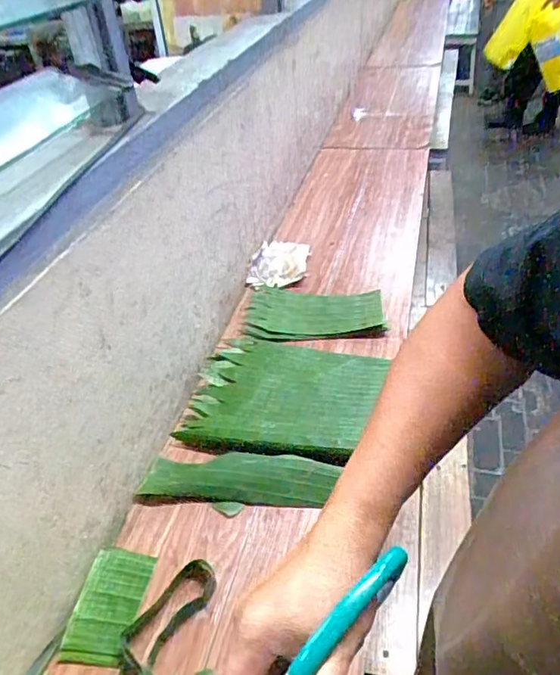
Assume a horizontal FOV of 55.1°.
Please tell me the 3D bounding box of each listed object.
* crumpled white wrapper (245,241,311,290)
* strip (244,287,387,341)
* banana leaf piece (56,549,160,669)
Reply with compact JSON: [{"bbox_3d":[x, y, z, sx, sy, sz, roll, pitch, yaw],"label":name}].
[{"bbox_3d":[0.003,-0.154,1.082,0.109,0.020,0.175,5,40,14],"label":"crumpled white wrapper"},{"bbox_3d":[0.061,-0.046,0.945,0.234,0.014,0.135,-1,39,7],"label":"strip"},{"bbox_3d":[-0.185,0.290,0.585,0.066,0.004,0.116,14,45,-1],"label":"banana leaf piece"}]

